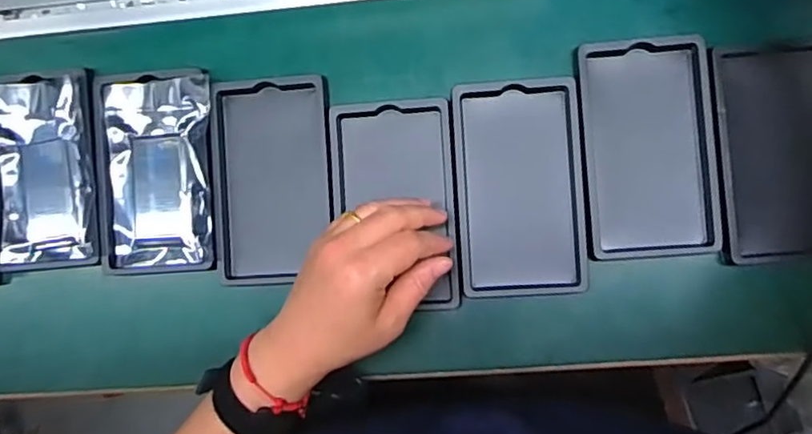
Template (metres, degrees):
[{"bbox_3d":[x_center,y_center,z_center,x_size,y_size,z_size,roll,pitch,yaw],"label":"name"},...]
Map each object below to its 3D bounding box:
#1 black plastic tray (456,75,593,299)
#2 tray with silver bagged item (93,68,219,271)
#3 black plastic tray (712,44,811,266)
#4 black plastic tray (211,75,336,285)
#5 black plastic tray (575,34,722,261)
[{"bbox_3d":[0.086,-0.022,0.472,0.091,0.023,0.160,-3,86,6],"label":"black plastic tray"},{"bbox_3d":[-0.198,-0.036,0.493,0.095,0.020,0.156,-3,86,6],"label":"tray with silver bagged item"},{"bbox_3d":[0.276,-0.047,0.451,0.095,0.021,0.157,-3,86,6],"label":"black plastic tray"},{"bbox_3d":[-0.103,-0.029,0.483,0.092,0.013,0.156,-3,86,6],"label":"black plastic tray"},{"bbox_3d":[0.178,-0.051,0.462,0.095,0.023,0.159,-4,86,6],"label":"black plastic tray"}]

